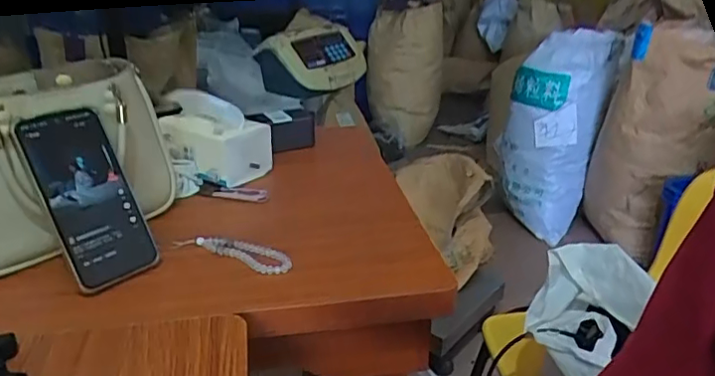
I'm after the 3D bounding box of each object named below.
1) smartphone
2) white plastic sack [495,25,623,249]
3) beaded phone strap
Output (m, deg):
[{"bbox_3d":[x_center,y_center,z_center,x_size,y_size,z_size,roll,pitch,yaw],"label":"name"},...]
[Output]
[{"bbox_3d":[-0.260,0.009,0.547,0.079,0.169,0.018,-24,2,-43],"label":"smartphone"},{"bbox_3d":[0.596,-0.166,1.745,0.289,0.616,0.143,10,26,19],"label":"white plastic sack"},{"bbox_3d":[-0.128,0.067,0.594,0.133,0.012,0.036,11,27,22],"label":"beaded phone strap"}]

